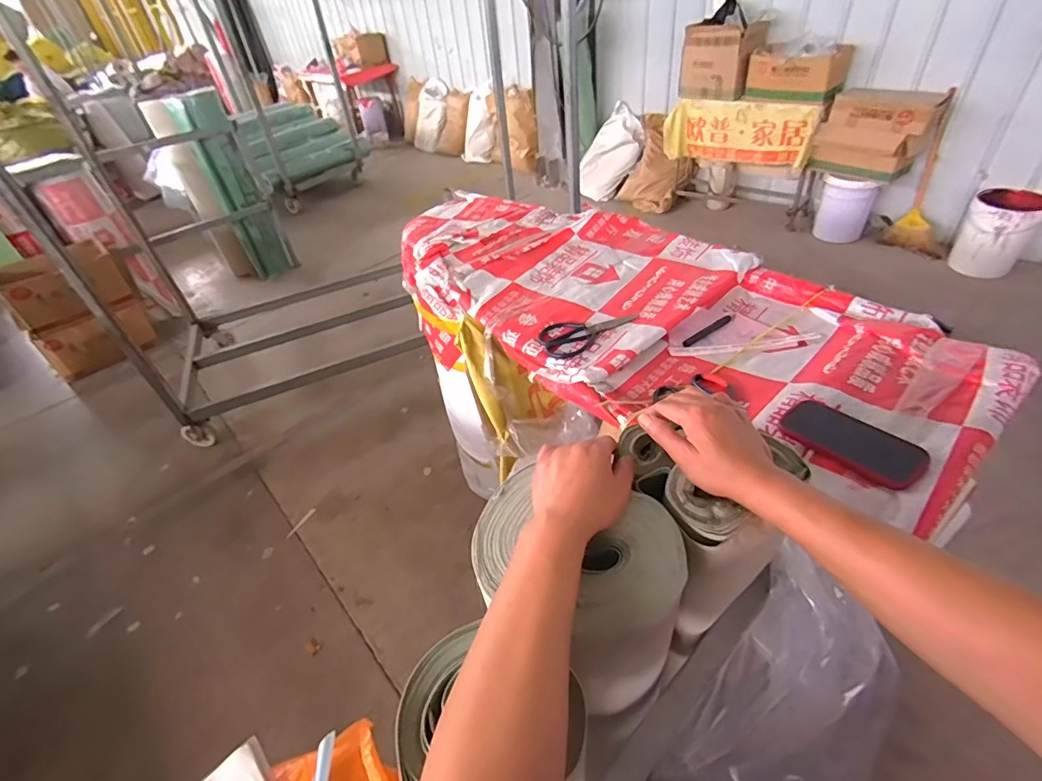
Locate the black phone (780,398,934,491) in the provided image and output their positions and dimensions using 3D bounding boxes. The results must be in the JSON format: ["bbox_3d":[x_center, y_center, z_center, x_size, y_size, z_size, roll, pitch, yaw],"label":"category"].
[{"bbox_3d":[0.439,0.067,0.653,0.083,0.018,0.164,-29,43,-26],"label":"black phone"}]

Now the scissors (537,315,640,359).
[{"bbox_3d":[0.120,-0.119,0.940,0.197,0.017,0.094,-31,46,-24],"label":"scissors"}]

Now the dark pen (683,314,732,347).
[{"bbox_3d":[0.356,-0.114,0.934,0.133,0.012,0.014,-29,45,-23],"label":"dark pen"}]

